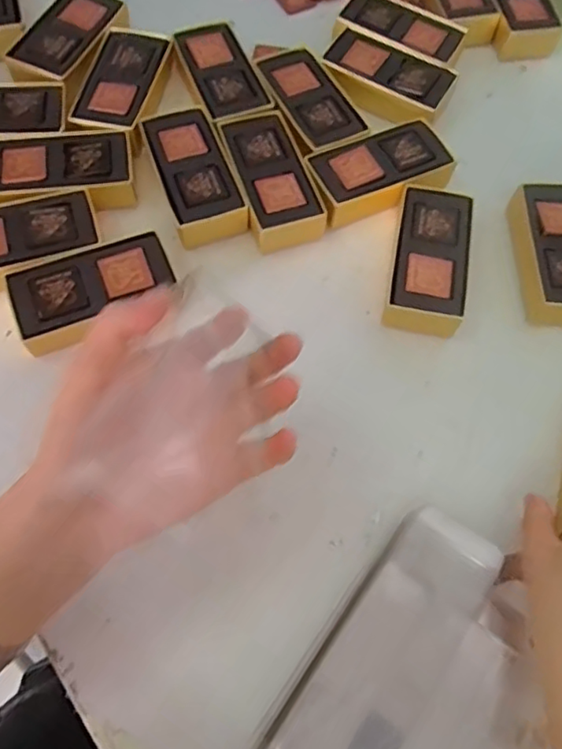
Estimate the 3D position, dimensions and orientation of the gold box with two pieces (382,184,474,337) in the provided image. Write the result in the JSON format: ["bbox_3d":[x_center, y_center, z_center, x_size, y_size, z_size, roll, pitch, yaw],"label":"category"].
[{"bbox_3d":[0.115,-0.090,0.463,0.055,0.030,0.113,12,67,3],"label":"gold box with two pieces"}]

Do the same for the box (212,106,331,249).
[{"bbox_3d":[-0.009,-0.158,0.484,0.058,0.026,0.118,-19,69,-11],"label":"box"}]

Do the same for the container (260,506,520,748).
[{"bbox_3d":[0.064,0.185,0.337,0.095,0.035,0.203,33,69,11],"label":"container"}]

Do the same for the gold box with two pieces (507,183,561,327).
[{"bbox_3d":[0.216,-0.095,0.468,0.058,0.027,0.115,1,67,-2],"label":"gold box with two pieces"}]

